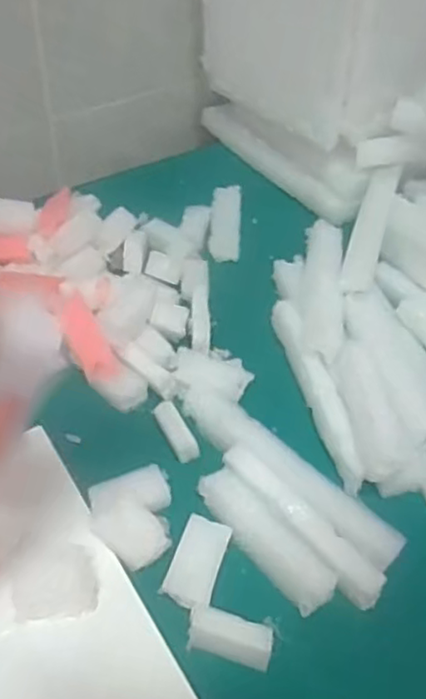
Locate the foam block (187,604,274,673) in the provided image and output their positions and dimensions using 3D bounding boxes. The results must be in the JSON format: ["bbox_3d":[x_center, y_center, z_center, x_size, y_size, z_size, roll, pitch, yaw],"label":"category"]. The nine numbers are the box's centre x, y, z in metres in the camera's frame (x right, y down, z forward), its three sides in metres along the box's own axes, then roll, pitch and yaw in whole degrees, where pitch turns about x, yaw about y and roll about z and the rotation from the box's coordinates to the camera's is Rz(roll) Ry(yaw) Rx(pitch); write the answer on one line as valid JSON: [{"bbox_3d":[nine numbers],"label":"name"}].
[{"bbox_3d":[0.010,0.169,0.391,0.050,0.012,0.021,14,48,9],"label":"foam block"}]

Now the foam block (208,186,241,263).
[{"bbox_3d":[0.013,-0.127,0.668,0.030,0.012,0.114,5,48,1],"label":"foam block"}]

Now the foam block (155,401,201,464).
[{"bbox_3d":[-0.028,0.061,0.488,0.016,0.015,0.049,-22,53,-22],"label":"foam block"}]

